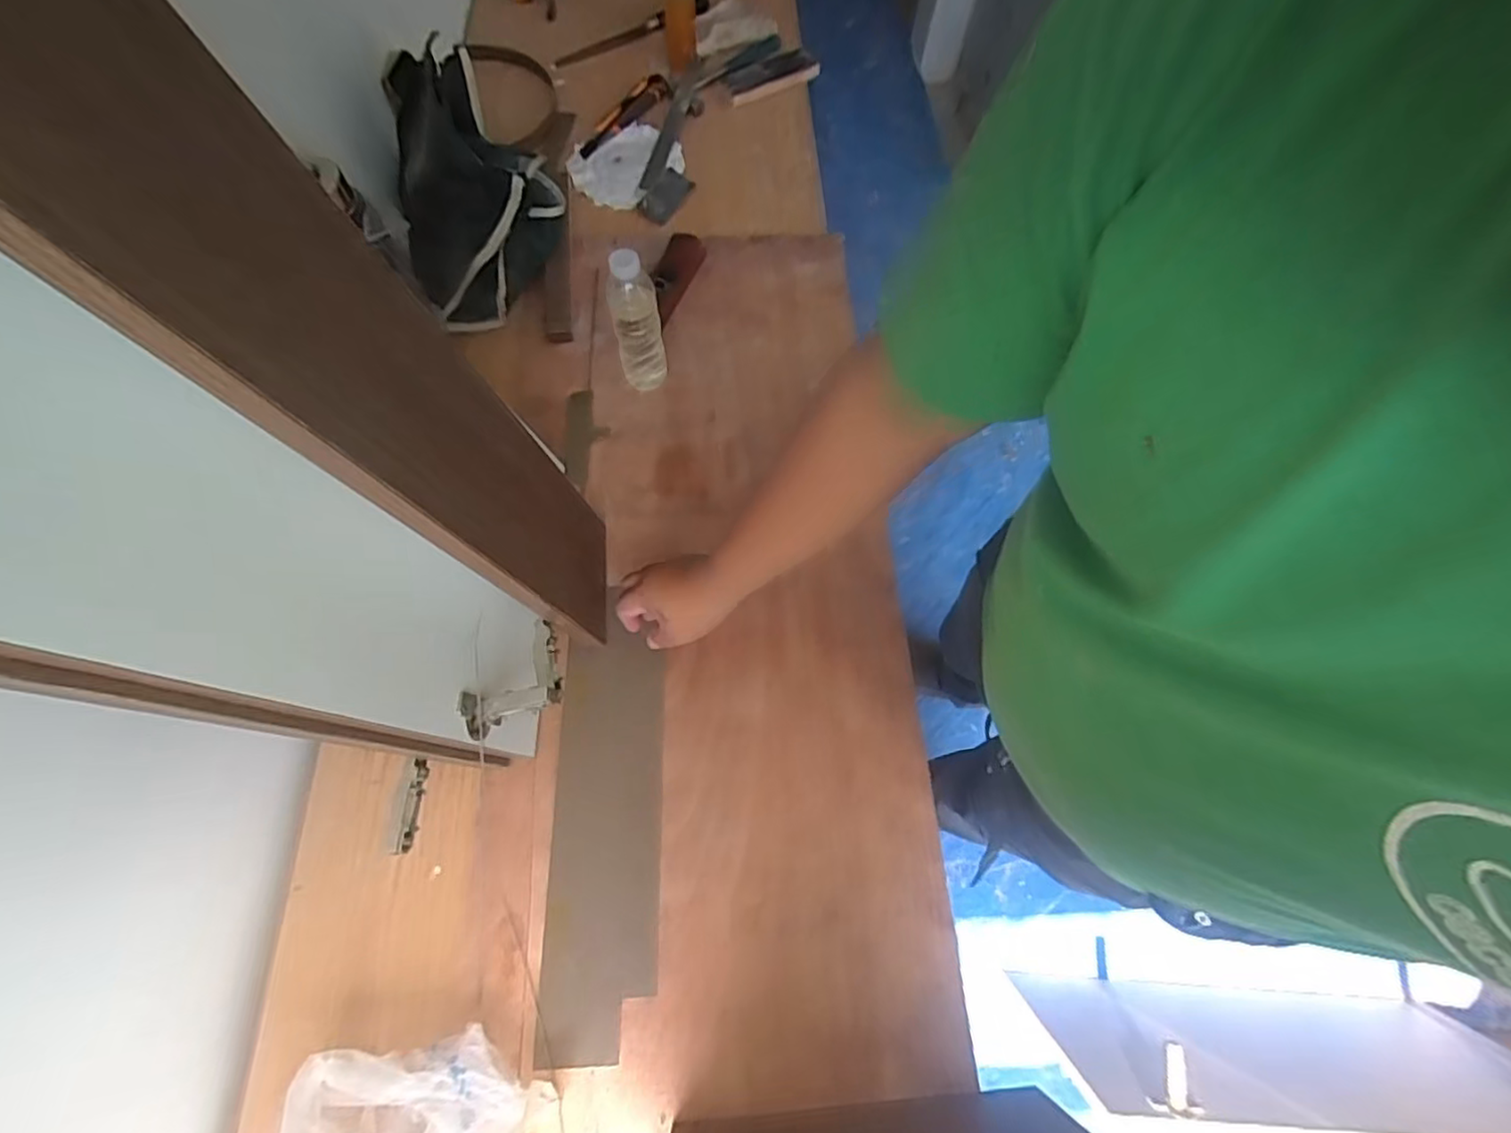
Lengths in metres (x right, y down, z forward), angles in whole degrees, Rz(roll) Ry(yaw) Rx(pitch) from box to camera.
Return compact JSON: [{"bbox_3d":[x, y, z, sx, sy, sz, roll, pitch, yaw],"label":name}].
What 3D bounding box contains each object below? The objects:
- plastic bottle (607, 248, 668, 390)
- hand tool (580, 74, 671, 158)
[{"bbox_3d":[-0.141,-0.289,0.765,0.056,0.180,0.054,-10,67,-6],"label":"plastic bottle"},{"bbox_3d":[-0.216,-0.735,1.036,0.041,0.022,0.209,32,69,11],"label":"hand tool"}]

